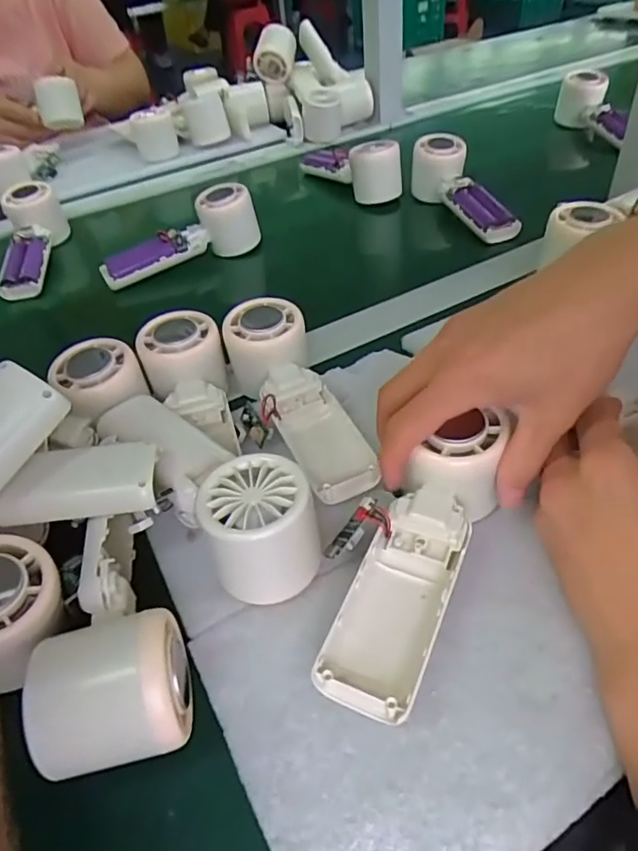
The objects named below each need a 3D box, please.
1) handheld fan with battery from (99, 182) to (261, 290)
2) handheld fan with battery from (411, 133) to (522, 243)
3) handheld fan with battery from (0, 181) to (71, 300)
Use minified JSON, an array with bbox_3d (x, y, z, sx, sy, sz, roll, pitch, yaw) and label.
[{"bbox_3d":[-0.141,-0.193,0.569,0.160,0.057,0.044,-27,47,-20],"label":"handheld fan with battery"},{"bbox_3d":[0.155,-0.247,0.605,0.045,0.059,0.157,-19,56,-12],"label":"handheld fan with battery"},{"bbox_3d":[-0.307,-0.197,0.597,0.054,0.064,0.148,-13,44,-7],"label":"handheld fan with battery"}]

